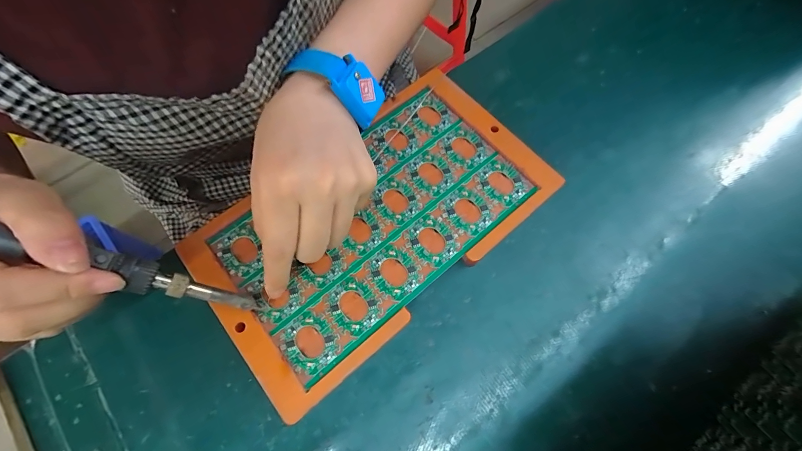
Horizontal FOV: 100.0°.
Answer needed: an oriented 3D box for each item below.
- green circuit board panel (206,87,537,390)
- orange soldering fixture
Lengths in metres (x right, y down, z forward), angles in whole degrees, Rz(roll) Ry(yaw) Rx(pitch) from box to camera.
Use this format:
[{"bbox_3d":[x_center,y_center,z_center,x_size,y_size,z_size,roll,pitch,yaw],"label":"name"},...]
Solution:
[{"bbox_3d":[-0.017,-0.007,0.238,0.201,0.008,0.118,-38,74,-14],"label":"green circuit board panel"},{"bbox_3d":[-0.018,-0.007,0.236,0.235,0.013,0.136,-38,74,-14],"label":"orange soldering fixture"}]

